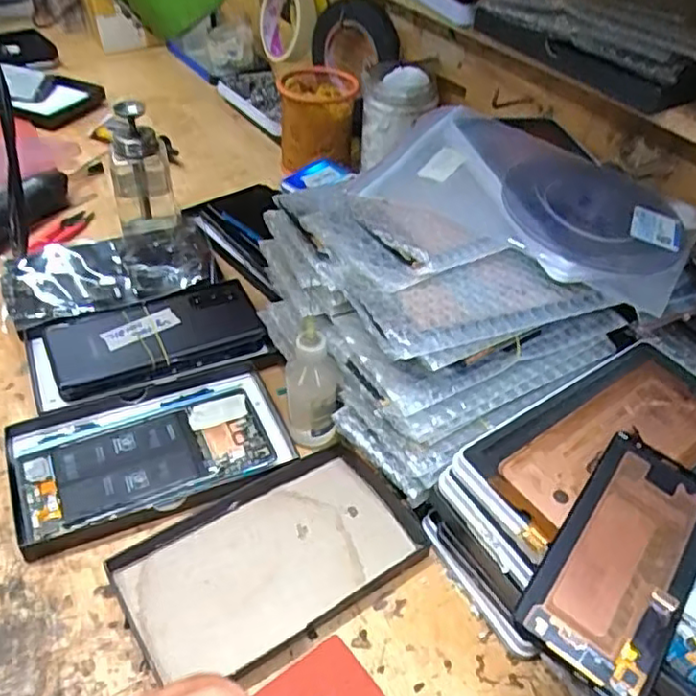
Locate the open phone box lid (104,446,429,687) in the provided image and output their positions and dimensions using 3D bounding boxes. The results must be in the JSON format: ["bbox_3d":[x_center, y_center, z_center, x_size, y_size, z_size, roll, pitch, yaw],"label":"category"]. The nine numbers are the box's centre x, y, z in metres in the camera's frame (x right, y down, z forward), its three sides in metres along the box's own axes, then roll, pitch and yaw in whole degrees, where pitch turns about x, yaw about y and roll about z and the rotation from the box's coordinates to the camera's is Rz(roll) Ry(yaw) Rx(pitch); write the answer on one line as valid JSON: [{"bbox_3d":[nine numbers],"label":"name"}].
[{"bbox_3d":[-0.047,0.132,0.409,0.173,0.017,0.102,-21,49,-24],"label":"open phone box lid"}]

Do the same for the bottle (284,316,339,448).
[{"bbox_3d":[-0.025,0.026,0.452,0.035,0.098,0.029,0,43,-4],"label":"bottle"}]

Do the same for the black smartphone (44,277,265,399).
[{"bbox_3d":[-0.154,-0.012,0.533,0.162,0.014,0.093,-19,54,-21],"label":"black smartphone"}]

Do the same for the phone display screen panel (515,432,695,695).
[{"bbox_3d":[0.143,0.105,0.335,0.062,0.012,0.137,30,52,23],"label":"phone display screen panel"}]

